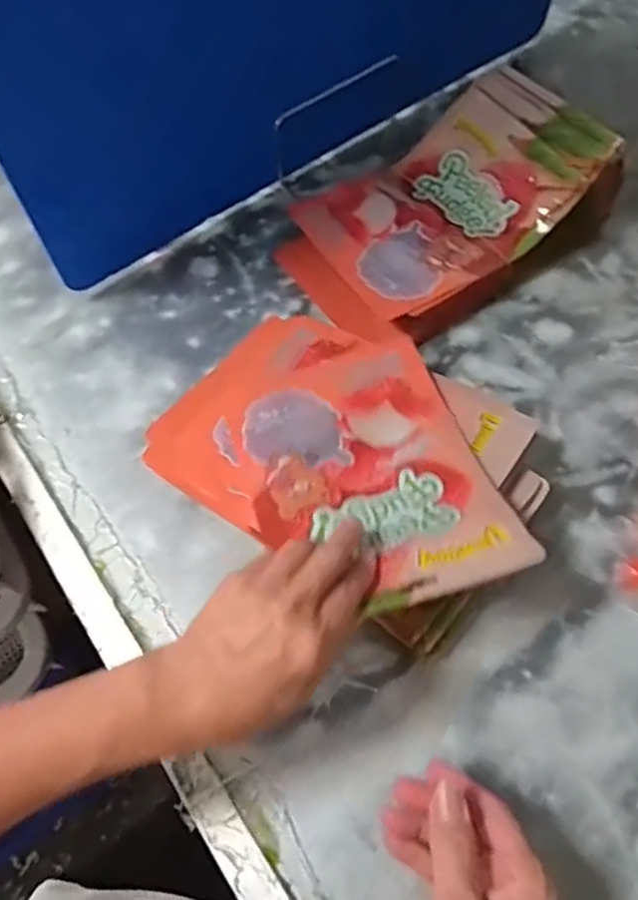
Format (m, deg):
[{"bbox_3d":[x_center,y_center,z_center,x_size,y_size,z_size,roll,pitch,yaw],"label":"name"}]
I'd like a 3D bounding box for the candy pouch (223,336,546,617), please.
[{"bbox_3d":[0.031,0.010,0.451,0.155,0.054,0.211,-18,62,-6],"label":"candy pouch"}]

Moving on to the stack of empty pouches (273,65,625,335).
[{"bbox_3d":[0.107,-0.214,0.585,0.266,0.083,0.166,-33,65,-13],"label":"stack of empty pouches"}]

